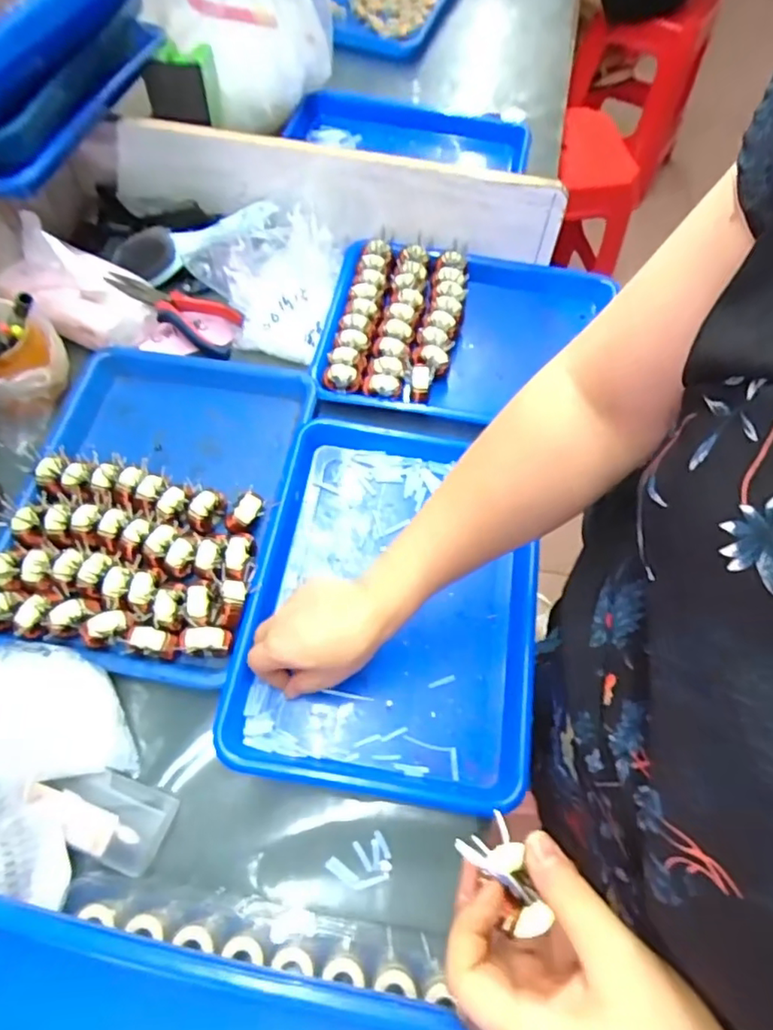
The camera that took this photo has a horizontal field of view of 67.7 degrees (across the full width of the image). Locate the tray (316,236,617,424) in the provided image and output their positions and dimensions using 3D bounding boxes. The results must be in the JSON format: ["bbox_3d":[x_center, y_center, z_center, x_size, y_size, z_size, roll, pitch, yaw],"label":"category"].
[{"bbox_3d":[0.095,-0.207,0.666,0.320,0.045,0.245,10,63,3],"label":"tray"}]

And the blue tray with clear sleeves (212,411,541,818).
[{"bbox_3d":[0.007,0.067,0.520,0.246,0.038,0.332,8,63,2],"label":"blue tray with clear sleeves"}]

